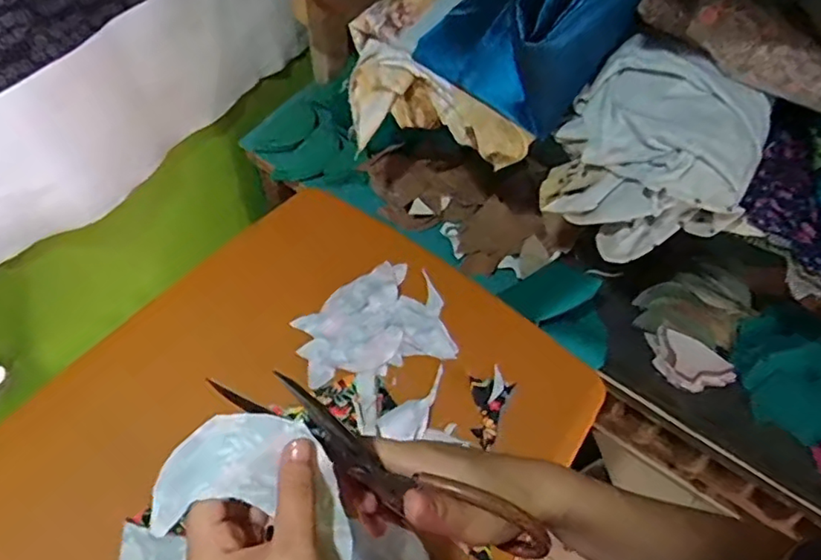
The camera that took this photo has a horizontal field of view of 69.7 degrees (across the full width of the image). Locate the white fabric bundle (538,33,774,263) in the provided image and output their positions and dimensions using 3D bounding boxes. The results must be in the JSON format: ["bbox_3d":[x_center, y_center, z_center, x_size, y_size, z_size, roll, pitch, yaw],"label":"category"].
[{"bbox_3d":[0.255,-0.128,0.619,0.190,0.164,0.132,34,62,16],"label":"white fabric bundle"}]

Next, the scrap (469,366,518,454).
[{"bbox_3d":[0.082,0.137,0.646,0.046,0.009,0.088,23,59,10],"label":"scrap"}]

